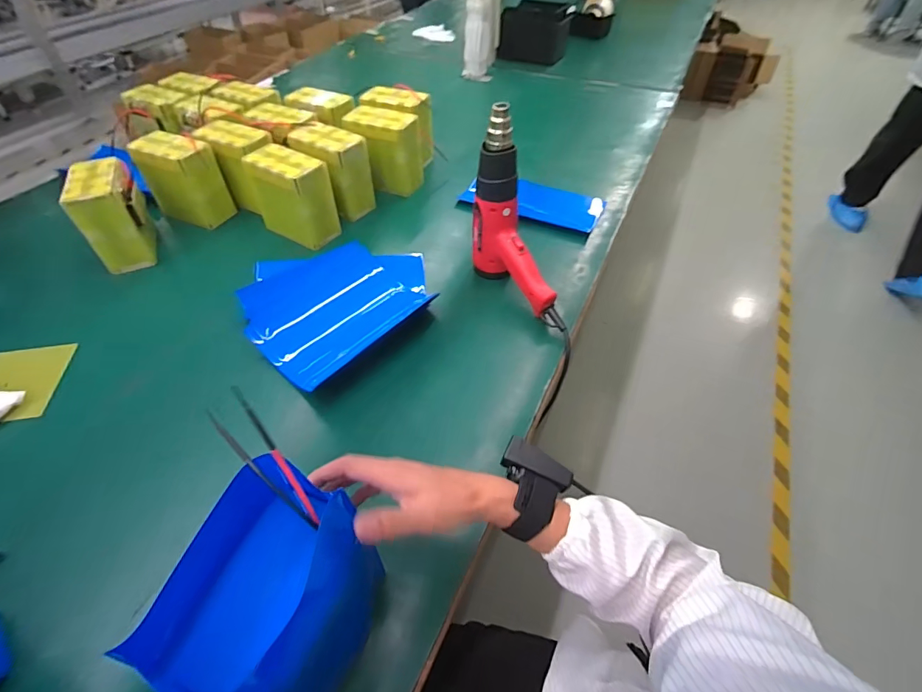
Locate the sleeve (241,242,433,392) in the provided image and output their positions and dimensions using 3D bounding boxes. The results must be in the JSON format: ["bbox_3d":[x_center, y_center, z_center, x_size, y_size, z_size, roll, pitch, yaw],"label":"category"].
[{"bbox_3d":[-0.205,-0.089,0.722,0.277,0.040,0.299,33,56,26],"label":"sleeve"}]

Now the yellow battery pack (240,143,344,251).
[{"bbox_3d":[-0.308,-0.277,0.828,0.139,0.139,0.083,29,55,24],"label":"yellow battery pack"}]

